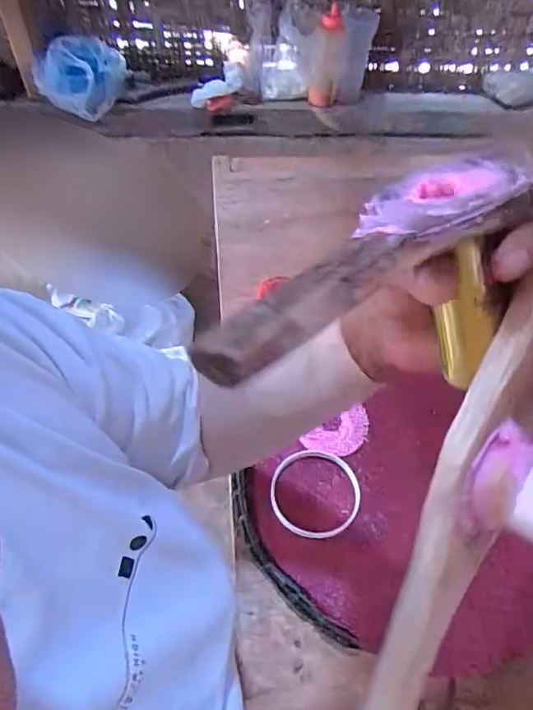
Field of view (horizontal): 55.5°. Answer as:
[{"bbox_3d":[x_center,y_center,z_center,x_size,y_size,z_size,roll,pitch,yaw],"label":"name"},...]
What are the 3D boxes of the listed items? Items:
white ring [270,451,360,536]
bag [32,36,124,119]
[{"bbox_3d":[0.050,0.138,0.512,0.090,0.008,0.089,1,54,-2],"label":"white ring"},{"bbox_3d":[-0.384,-0.589,1.048,0.166,0.114,0.166,-8,56,-7],"label":"bag"}]

